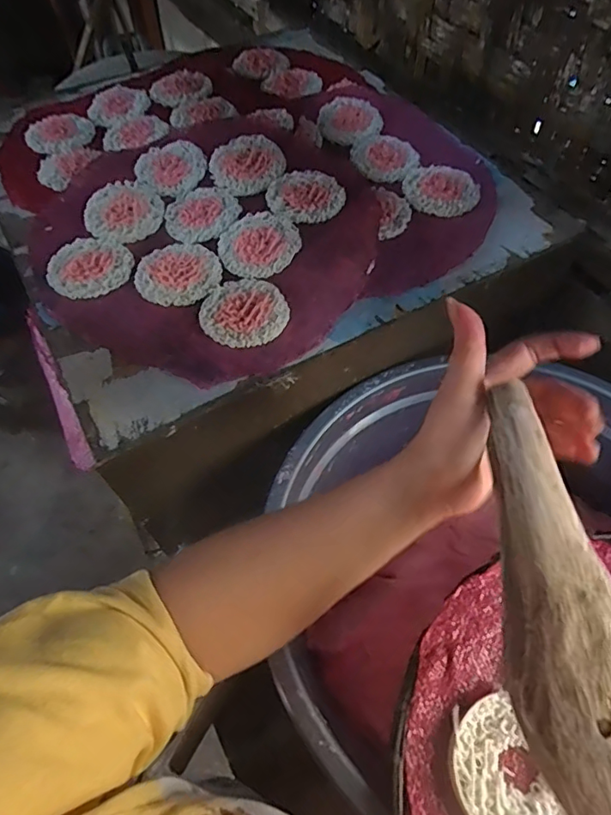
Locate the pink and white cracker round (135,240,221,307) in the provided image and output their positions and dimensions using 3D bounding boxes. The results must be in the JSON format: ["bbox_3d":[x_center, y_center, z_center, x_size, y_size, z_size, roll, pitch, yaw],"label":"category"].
[{"bbox_3d":[-0.124,-0.133,0.503,0.079,0.008,0.078,-7,61,-5],"label":"pink and white cracker round"}]

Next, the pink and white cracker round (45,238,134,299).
[{"bbox_3d":[-0.212,-0.141,0.506,0.077,0.012,0.070,1,60,-1],"label":"pink and white cracker round"}]

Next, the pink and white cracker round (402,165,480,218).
[{"bbox_3d":[0.148,-0.240,0.563,0.078,0.005,0.081,1,60,-1],"label":"pink and white cracker round"}]

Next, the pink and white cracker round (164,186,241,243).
[{"bbox_3d":[-0.109,-0.206,0.549,0.079,0.011,0.077,1,60,-1],"label":"pink and white cracker round"}]

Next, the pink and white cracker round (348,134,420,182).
[{"bbox_3d":[0.092,-0.290,0.599,0.072,0.005,0.077,1,60,-1],"label":"pink and white cracker round"}]

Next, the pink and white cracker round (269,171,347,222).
[{"bbox_3d":[0.000,-0.226,0.551,0.081,0.004,0.075,1,60,-1],"label":"pink and white cracker round"}]

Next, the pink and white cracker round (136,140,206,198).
[{"bbox_3d":[-0.151,-0.271,0.582,0.073,0.007,0.084,-21,63,-13],"label":"pink and white cracker round"}]

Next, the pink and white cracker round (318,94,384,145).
[{"bbox_3d":[0.056,-0.356,0.639,0.077,0.010,0.083,1,60,-1],"label":"pink and white cracker round"}]

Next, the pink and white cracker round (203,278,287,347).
[{"bbox_3d":[-0.056,-0.089,0.472,0.075,0.006,0.078,1,60,-1],"label":"pink and white cracker round"}]

